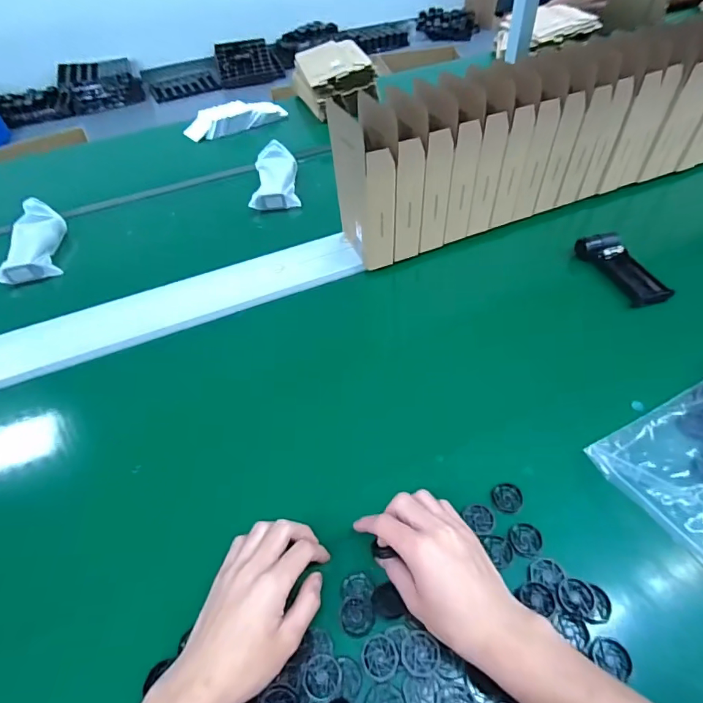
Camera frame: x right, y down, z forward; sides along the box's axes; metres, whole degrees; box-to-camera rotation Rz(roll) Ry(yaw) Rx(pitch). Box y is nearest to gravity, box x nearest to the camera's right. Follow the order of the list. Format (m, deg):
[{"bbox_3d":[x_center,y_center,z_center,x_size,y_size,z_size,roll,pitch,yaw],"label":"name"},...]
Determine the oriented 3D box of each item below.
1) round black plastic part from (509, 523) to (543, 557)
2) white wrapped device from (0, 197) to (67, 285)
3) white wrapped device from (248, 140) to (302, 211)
[{"bbox_3d":[0.169,0.183,0.420,0.029,0.006,0.030,-3,45,3],"label":"round black plastic part"},{"bbox_3d":[-0.594,-0.212,0.812,0.095,0.048,0.194,-9,61,-4],"label":"white wrapped device"},{"bbox_3d":[-0.161,-0.371,0.913,0.093,0.034,0.190,-6,57,0],"label":"white wrapped device"}]

